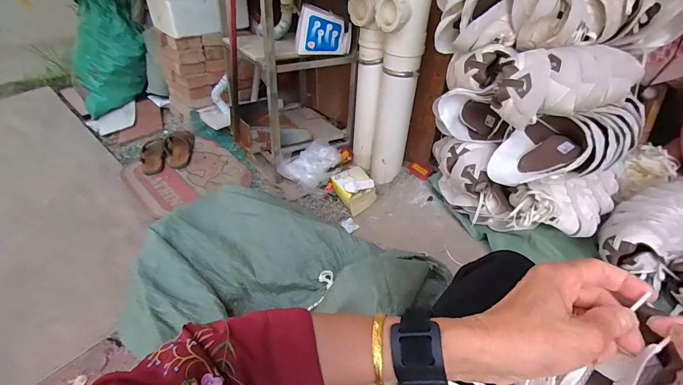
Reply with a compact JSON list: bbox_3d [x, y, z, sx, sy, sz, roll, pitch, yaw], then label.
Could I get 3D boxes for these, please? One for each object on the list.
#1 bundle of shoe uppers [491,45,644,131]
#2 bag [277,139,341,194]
[{"bbox_3d":[0.499,-0.235,0.752,0.354,0.132,0.112,-17,42,-21],"label":"bundle of shoe uppers"},{"bbox_3d":[-0.102,-0.087,1.251,0.199,0.111,0.157,-28,47,-31],"label":"bag"}]

